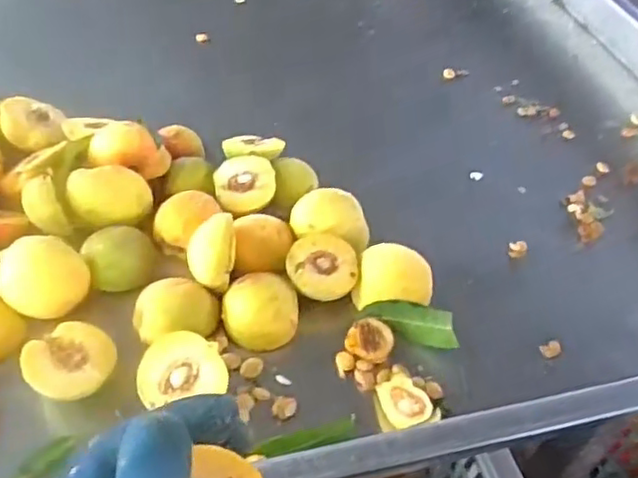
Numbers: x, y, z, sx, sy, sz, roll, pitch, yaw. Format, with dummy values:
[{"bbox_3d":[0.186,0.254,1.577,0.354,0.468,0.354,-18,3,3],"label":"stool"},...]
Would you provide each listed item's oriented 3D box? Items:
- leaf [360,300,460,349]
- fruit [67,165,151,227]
[{"bbox_3d":[0.069,0.063,0.488,0.071,0.028,0.023,15,50,9],"label":"leaf"},{"bbox_3d":[-0.169,-0.036,0.519,0.064,0.039,0.046,-11,47,-13],"label":"fruit"}]

